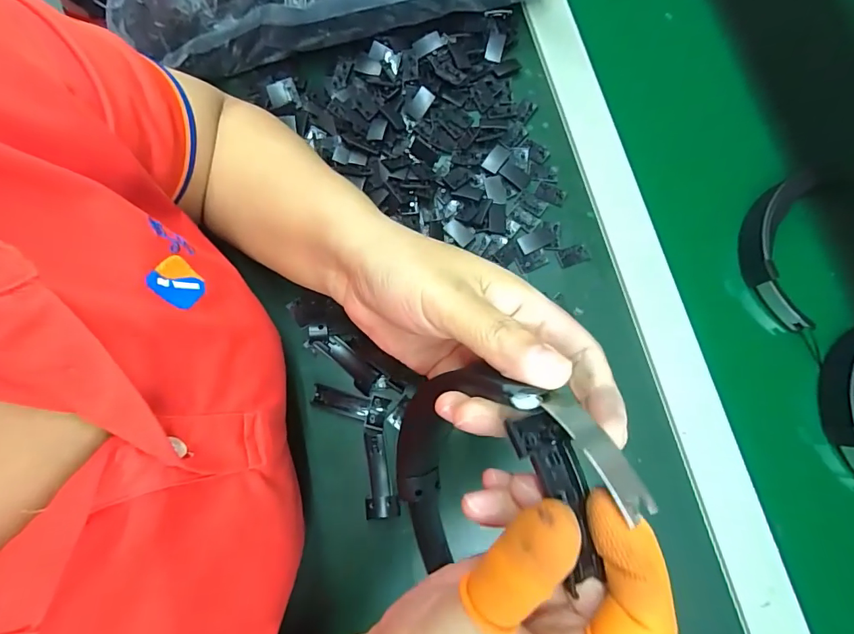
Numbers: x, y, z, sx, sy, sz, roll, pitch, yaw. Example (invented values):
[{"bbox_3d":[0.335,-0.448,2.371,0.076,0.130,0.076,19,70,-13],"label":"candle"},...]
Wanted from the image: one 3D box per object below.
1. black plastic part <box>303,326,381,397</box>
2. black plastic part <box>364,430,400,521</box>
[{"bbox_3d":[-0.067,0.033,0.351,0.067,0.016,0.022,37,80,8],"label":"black plastic part"},{"bbox_3d":[-0.036,0.117,0.331,0.023,0.010,0.063,-8,77,-1],"label":"black plastic part"}]

